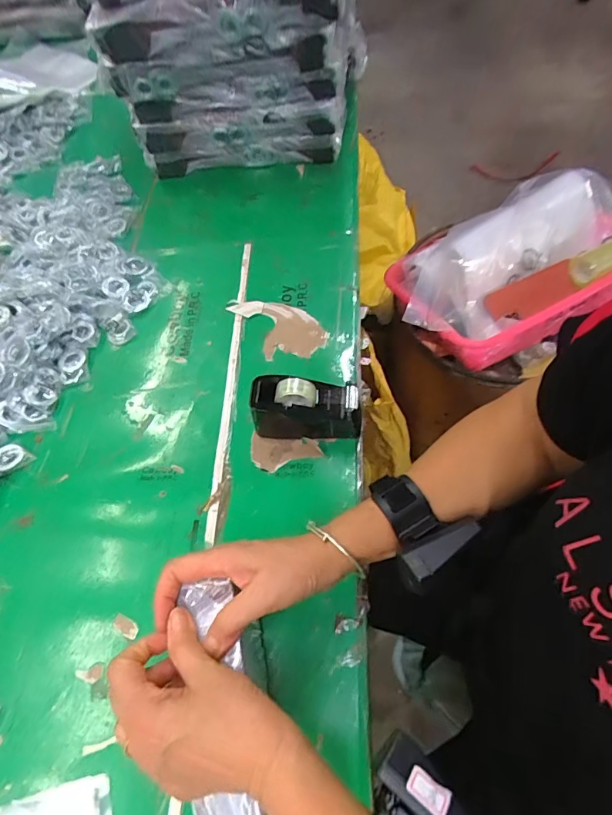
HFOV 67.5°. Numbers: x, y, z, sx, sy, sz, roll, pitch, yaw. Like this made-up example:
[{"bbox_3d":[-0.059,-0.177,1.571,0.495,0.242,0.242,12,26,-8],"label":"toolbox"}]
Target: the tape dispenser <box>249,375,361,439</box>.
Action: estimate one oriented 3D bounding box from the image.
[{"bbox_3d":[0.000,0.000,0.495,0.118,0.070,0.048,3,63,7],"label":"tape dispenser"}]

